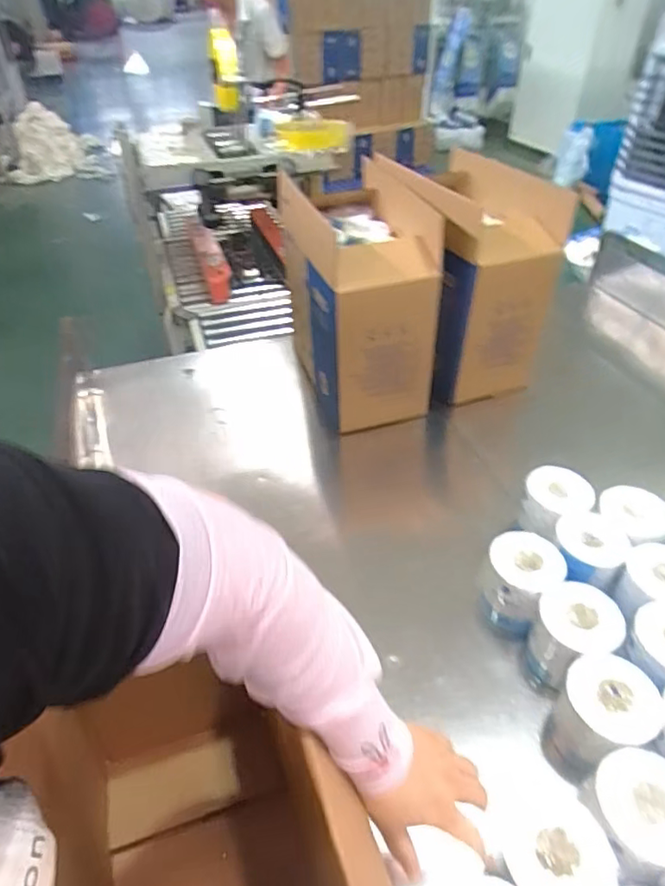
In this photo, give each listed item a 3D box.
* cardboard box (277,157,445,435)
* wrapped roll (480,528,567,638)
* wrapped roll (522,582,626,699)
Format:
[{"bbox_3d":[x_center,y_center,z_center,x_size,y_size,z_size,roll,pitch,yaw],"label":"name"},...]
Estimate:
[{"bbox_3d":[0.049,-0.321,1.199,0.242,0.409,0.406,-12,42,-12],"label":"cardboard box"},{"bbox_3d":[0.278,0.217,0.830,0.098,0.135,0.110,23,47,25],"label":"wrapped roll"},{"bbox_3d":[0.326,0.269,0.759,0.103,0.119,0.118,31,51,32],"label":"wrapped roll"}]

